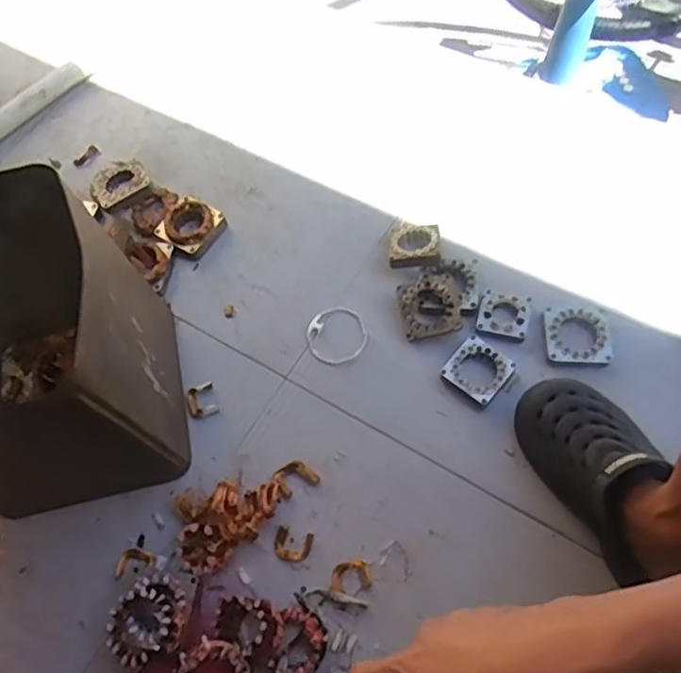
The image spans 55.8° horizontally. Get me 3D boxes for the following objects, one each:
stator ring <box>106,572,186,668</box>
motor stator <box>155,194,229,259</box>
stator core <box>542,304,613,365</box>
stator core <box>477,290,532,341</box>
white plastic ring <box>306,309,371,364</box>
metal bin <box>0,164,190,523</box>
[{"bbox_3d":[-0.189,0.280,0.636,0.072,0.037,0.083,28,71,17],"label":"stator ring"},{"bbox_3d":[-0.205,-0.152,0.888,0.074,0.025,0.081,32,72,19],"label":"motor stator"},{"bbox_3d":[0.284,-0.004,0.771,0.075,0.014,0.074,1,65,7],"label":"stator core"},{"bbox_3d":[0.202,-0.029,0.790,0.059,0.009,0.057,14,67,13],"label":"stator core"},{"bbox_3d":[-0.004,-0.004,0.811,0.078,0.006,0.076,-3,64,5],"label":"white plastic ring"},{"bbox_3d":[-0.327,0.026,0.665,0.262,0.293,0.246,-15,64,-1],"label":"metal bin"}]

